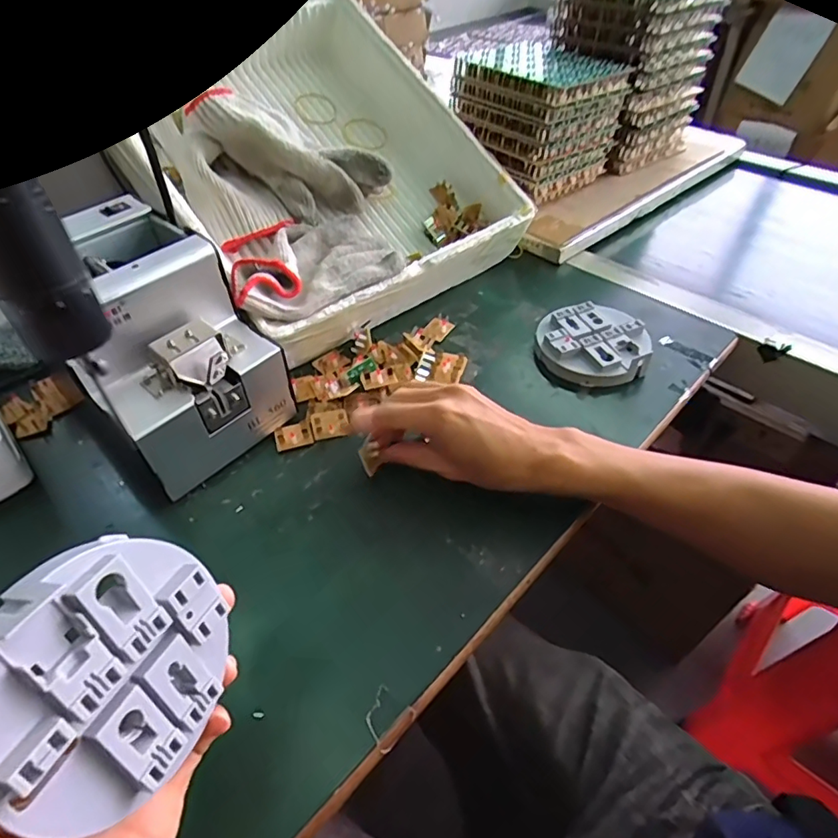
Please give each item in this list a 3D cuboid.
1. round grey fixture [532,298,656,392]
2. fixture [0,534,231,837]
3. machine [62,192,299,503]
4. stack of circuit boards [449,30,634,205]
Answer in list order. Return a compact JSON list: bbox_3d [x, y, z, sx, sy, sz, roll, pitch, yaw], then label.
[{"bbox_3d":[0.163,-0.066,0.506,0.095,0.038,0.091,-1,47,1],"label":"round grey fixture"},{"bbox_3d":[-0.118,0.098,0.208,0.020,0.092,0.093,-10,19,31],"label":"fixture"},{"bbox_3d":[-0.201,-0.062,0.410,0.120,0.146,0.163,-37,56,-28],"label":"machine"},{"bbox_3d":[0.144,-0.375,0.666,0.153,0.118,0.157,-33,55,-26],"label":"stack of circuit boards"}]

